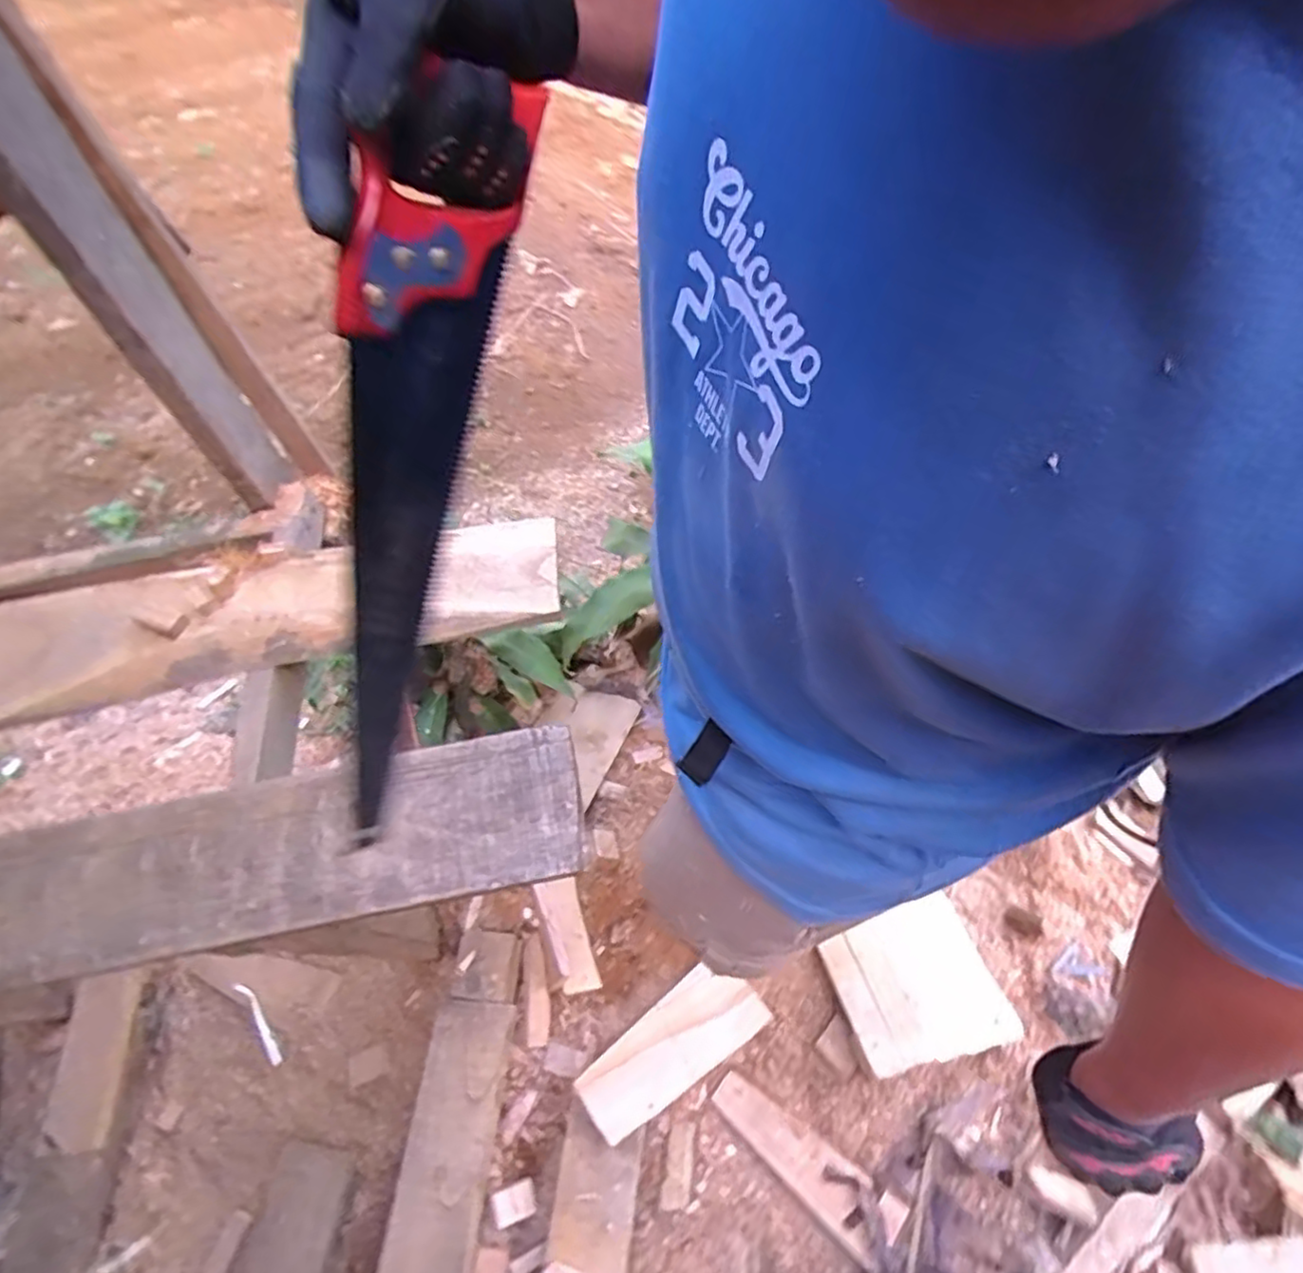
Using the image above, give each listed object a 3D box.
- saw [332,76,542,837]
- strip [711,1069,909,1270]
[{"bbox_3d":[-0.143,-0.067,0.392,0.038,0.425,0.086,21,21,14],"label":"saw"},{"bbox_3d":[0.235,0.814,1.071,0.311,0.015,0.093,34,69,19],"label":"strip"}]

